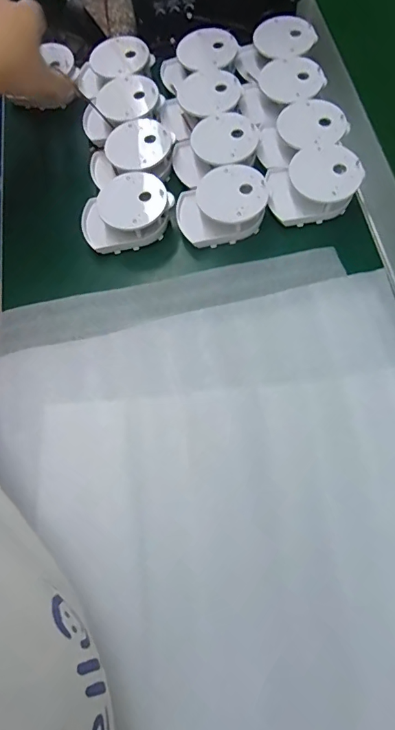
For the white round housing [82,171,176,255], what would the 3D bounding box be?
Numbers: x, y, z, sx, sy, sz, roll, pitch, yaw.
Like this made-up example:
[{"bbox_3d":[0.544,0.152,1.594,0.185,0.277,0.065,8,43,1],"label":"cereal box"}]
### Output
[{"bbox_3d":[-0.068,-0.142,0.398,0.081,0.034,0.061,-28,68,-9],"label":"white round housing"}]

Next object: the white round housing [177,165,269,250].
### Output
[{"bbox_3d":[0.022,-0.147,0.394,0.078,0.034,0.059,-9,66,-1],"label":"white round housing"}]

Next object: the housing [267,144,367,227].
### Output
[{"bbox_3d":[0.107,-0.168,0.395,0.076,0.033,0.062,-6,66,0],"label":"housing"}]

